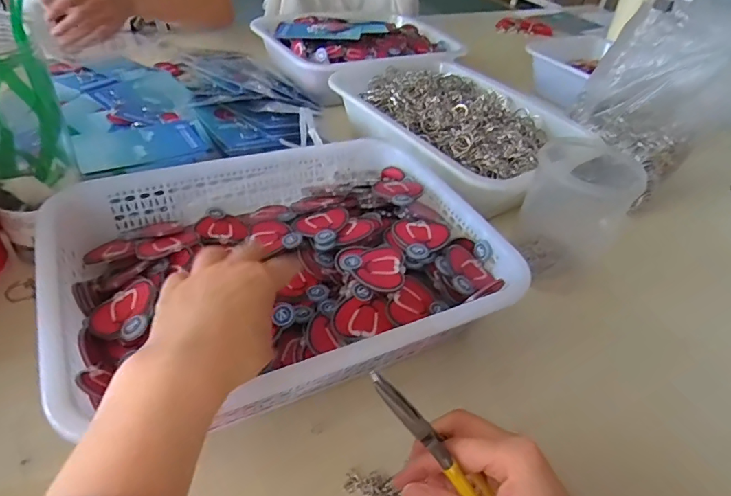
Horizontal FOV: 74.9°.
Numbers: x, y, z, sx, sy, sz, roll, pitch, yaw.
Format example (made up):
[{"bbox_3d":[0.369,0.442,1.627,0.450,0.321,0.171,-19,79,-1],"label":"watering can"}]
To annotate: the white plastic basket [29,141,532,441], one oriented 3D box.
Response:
[{"bbox_3d":[-0.073,0.017,0.427,0.356,0.080,0.272,-13,45,-22],"label":"white plastic basket"}]

